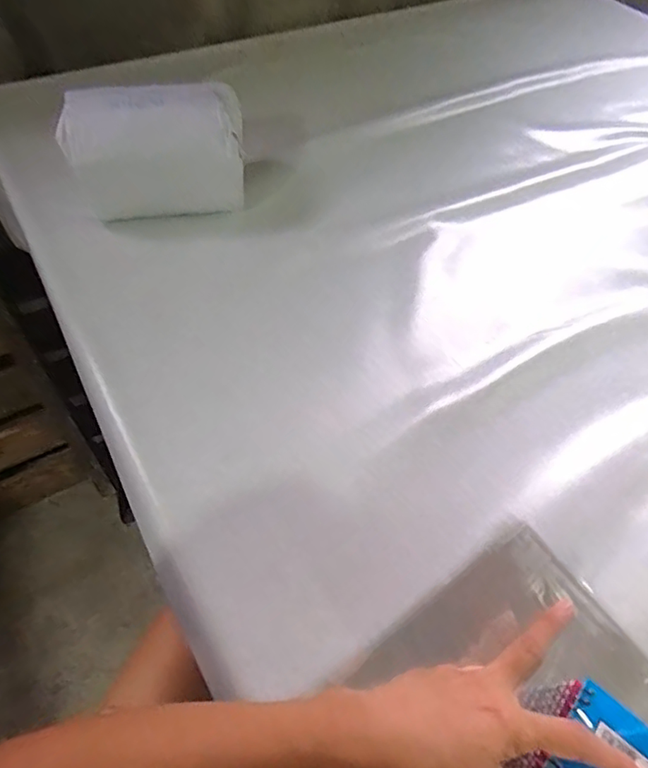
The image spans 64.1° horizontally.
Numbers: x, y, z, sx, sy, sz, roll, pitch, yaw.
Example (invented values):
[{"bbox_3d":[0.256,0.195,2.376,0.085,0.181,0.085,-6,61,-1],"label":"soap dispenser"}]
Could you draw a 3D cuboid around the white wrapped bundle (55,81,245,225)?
[{"bbox_3d":[-0.182,-0.255,0.578,0.186,0.122,0.075,-8,55,-9],"label":"white wrapped bundle"}]

